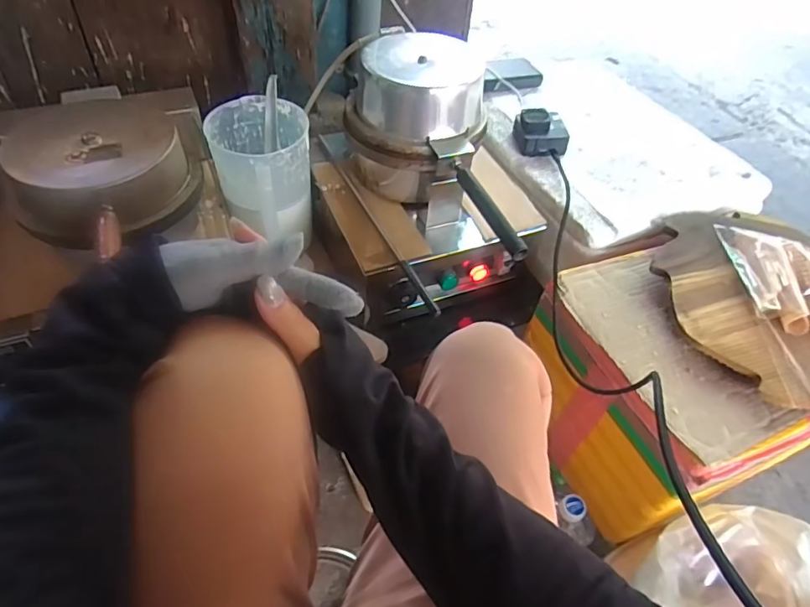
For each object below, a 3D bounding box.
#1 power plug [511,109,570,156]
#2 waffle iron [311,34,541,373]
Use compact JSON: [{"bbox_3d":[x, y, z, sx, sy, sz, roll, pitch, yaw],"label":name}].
[{"bbox_3d":[0.215,-0.271,0.829,0.078,0.052,0.075,4,49,-2],"label":"power plug"},{"bbox_3d":[0.042,-0.124,0.732,0.256,0.332,0.311,-16,53,-18],"label":"waffle iron"}]

